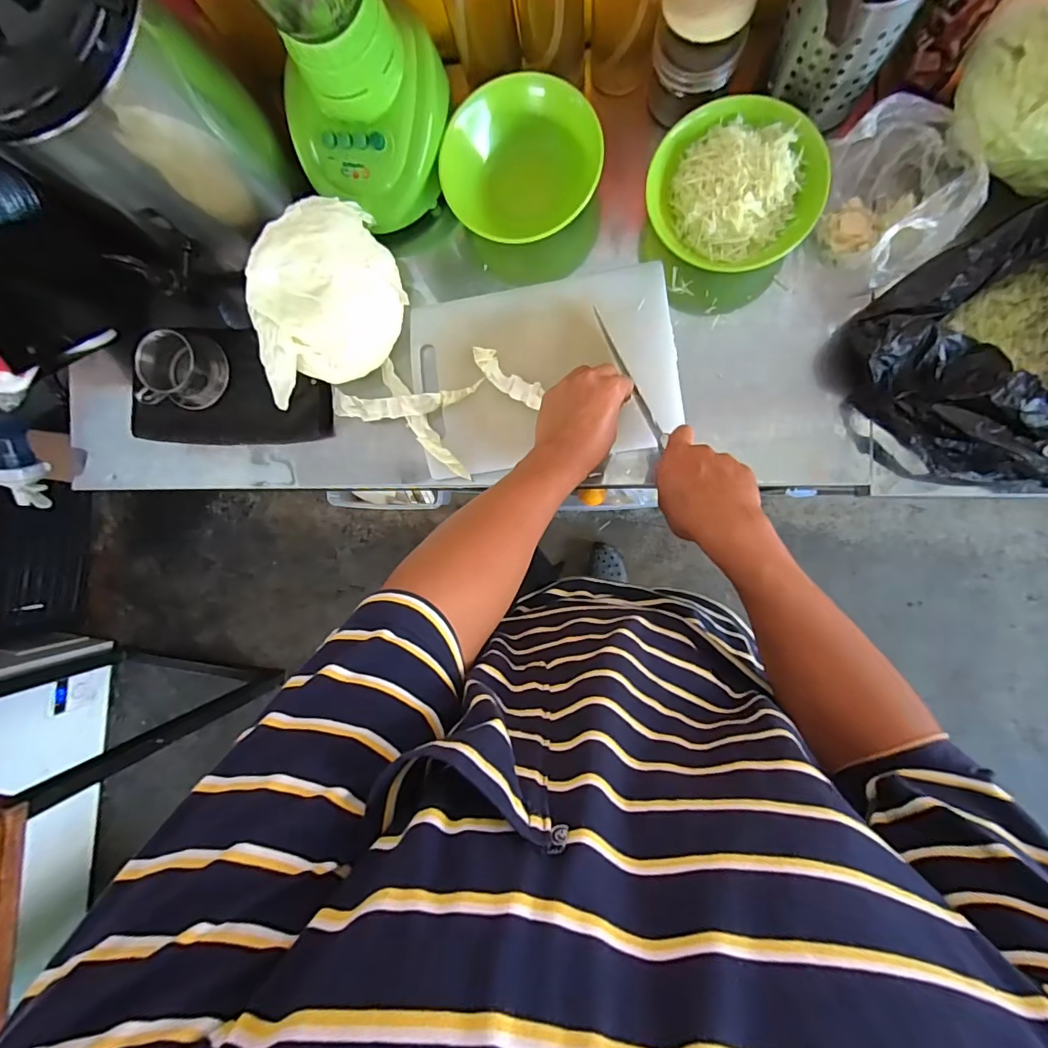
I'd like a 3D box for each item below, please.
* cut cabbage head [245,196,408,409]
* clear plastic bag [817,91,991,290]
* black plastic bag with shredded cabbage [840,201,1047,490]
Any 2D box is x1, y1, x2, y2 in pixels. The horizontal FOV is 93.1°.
[{"bbox_3d":[-0.224,-0.245,0.558,0.175,0.104,0.158,-24,87,7],"label":"cut cabbage head"},{"bbox_3d":[0.358,-0.311,0.485,0.113,0.090,0.151,5,91,8],"label":"clear plastic bag"},{"bbox_3d":[0.476,-0.160,0.462,0.281,0.133,0.231,16,92,7],"label":"black plastic bag with shredded cabbage"}]

